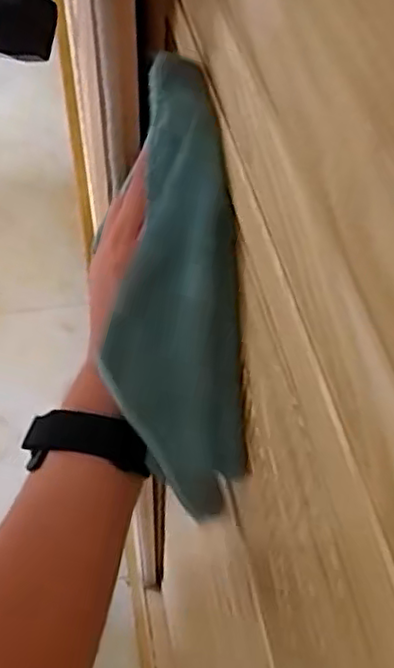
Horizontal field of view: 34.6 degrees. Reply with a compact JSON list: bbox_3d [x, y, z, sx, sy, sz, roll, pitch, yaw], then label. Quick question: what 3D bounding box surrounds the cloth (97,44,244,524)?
[{"bbox_3d":[-0.012,-0.010,0.326,0.067,0.238,0.044,-1,17,-3],"label":"cloth"}]

